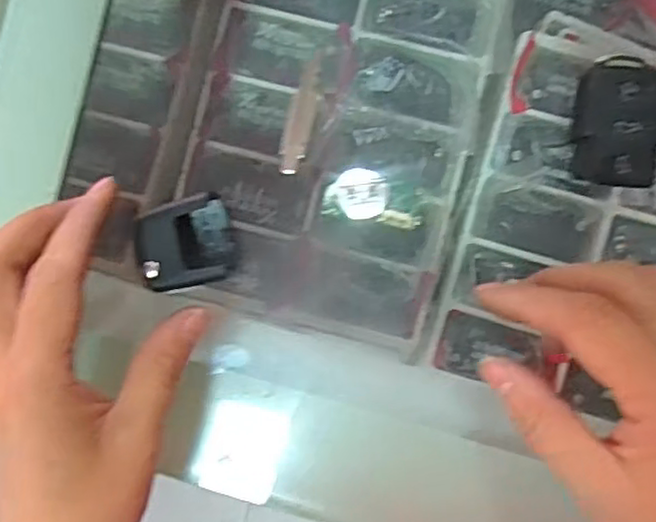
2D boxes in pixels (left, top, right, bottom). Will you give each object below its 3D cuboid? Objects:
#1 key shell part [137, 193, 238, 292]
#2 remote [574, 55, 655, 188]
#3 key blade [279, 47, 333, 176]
[{"bbox_3d":[-0.055,-0.007,0.263,0.035,0.011,0.032,-17,105,-19],"label":"key shell part"},{"bbox_3d":[0.105,-0.050,0.242,0.030,0.008,0.046,3,90,5],"label":"remote"},{"bbox_3d":[-0.010,-0.059,0.264,0.010,0.004,0.051,15,91,5],"label":"key blade"}]

